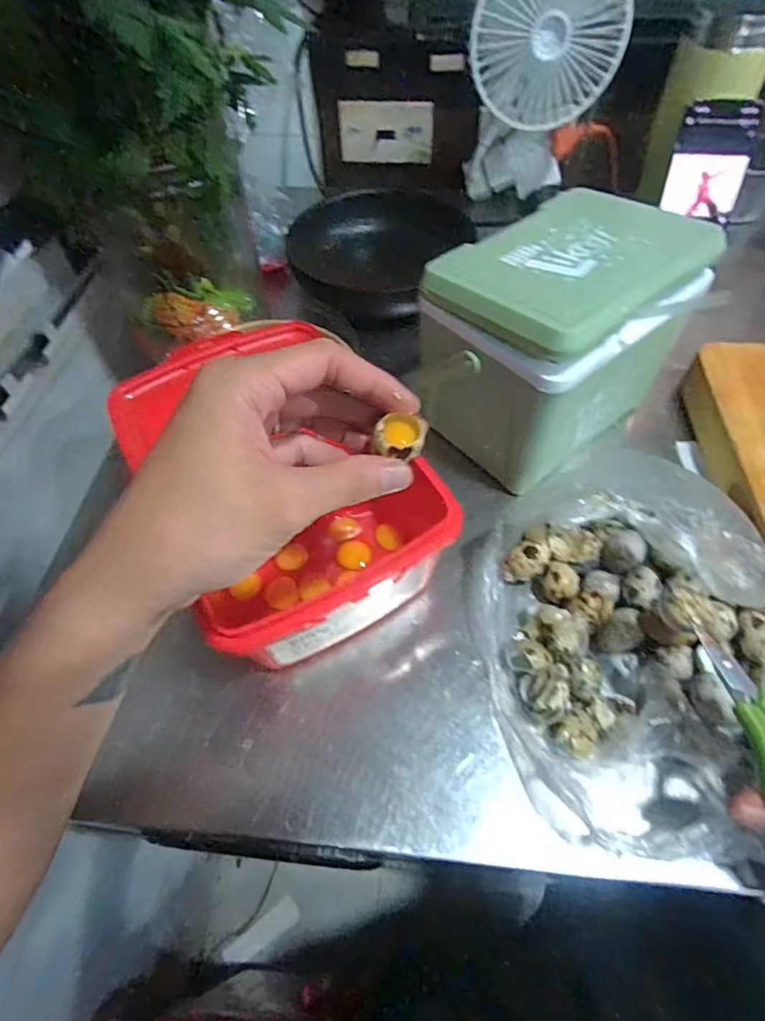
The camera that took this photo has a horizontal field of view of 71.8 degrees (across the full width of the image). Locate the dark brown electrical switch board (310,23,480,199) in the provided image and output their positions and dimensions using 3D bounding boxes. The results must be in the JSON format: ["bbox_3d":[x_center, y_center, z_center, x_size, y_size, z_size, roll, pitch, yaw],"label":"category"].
[{"bbox_3d":[0.018,-0.503,0.678,0.199,0.169,0.026,2,56,3],"label":"dark brown electrical switch board"}]

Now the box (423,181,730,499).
[{"bbox_3d":[0.127,-0.132,0.401,0.169,0.140,0.132,-39,63,-22],"label":"box"}]

